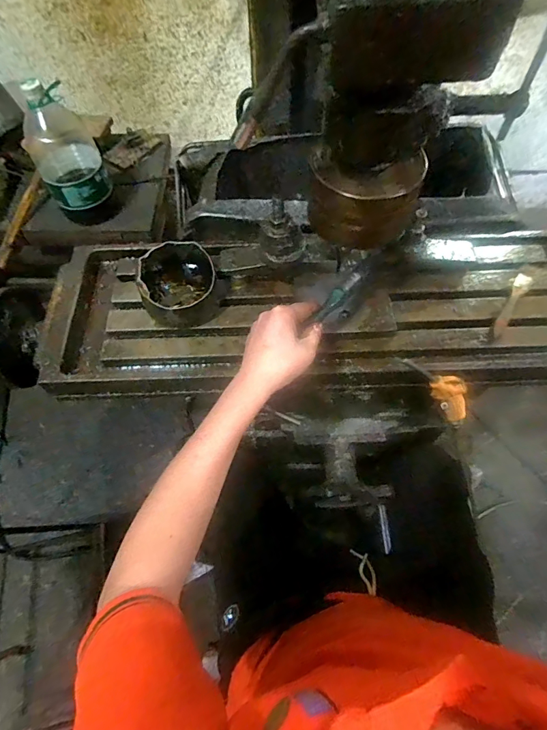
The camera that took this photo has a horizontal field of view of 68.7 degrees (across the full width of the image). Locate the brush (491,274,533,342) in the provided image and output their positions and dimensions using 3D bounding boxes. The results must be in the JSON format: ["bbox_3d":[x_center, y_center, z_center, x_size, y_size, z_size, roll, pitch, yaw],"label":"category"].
[{"bbox_3d":[0.334,-0.085,0.566,0.023,0.013,0.123,32,67,15],"label":"brush"}]

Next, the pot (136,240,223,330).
[{"bbox_3d":[-0.130,-0.112,0.560,0.101,0.059,0.111,0,62,0],"label":"pot"}]

